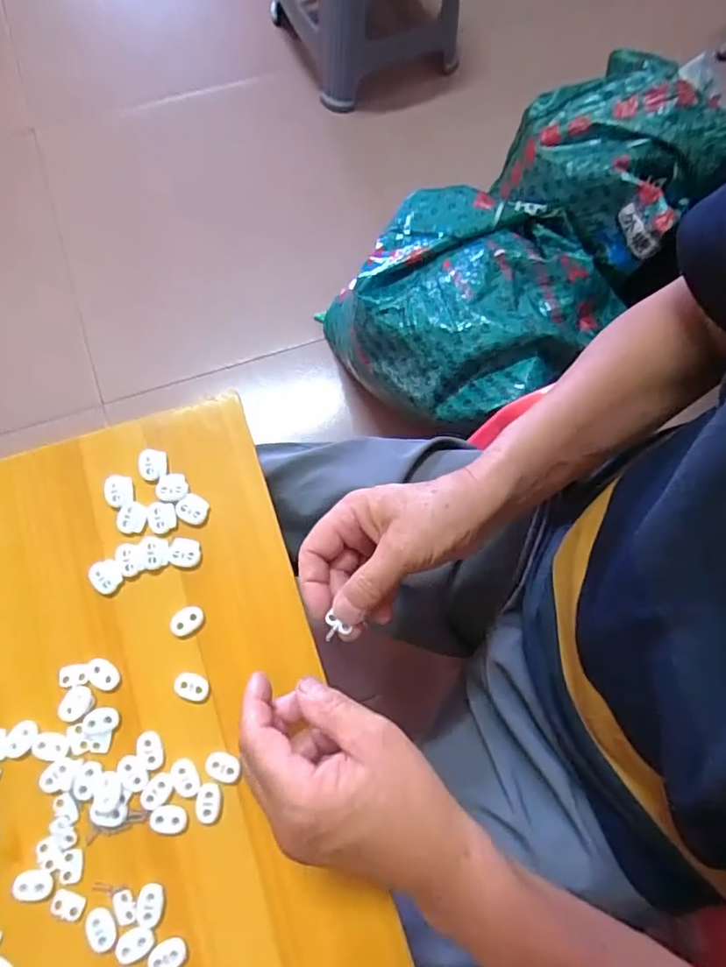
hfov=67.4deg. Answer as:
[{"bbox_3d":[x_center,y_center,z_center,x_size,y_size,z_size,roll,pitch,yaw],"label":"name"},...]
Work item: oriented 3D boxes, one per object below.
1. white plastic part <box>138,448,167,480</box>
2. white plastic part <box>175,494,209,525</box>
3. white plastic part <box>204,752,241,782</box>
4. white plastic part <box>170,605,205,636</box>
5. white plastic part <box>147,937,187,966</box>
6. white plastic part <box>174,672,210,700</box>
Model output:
[{"bbox_3d":[-0.154,-0.015,0.396,0.020,0.004,0.023,-6,76,-3],"label":"white plastic part"},{"bbox_3d":[-0.123,0.018,0.389,0.022,0.004,0.020,32,77,6],"label":"white plastic part"},{"bbox_3d":[-0.091,0.184,0.353,0.023,0.004,0.015,22,77,4],"label":"white plastic part"},{"bbox_3d":[-0.121,0.095,0.374,0.024,0.004,0.018,-39,81,-10],"label":"white plastic part"},{"bbox_3d":[-0.119,0.286,0.328,0.023,0.004,0.016,-28,79,-8],"label":"white plastic part"},{"bbox_3d":[-0.115,0.136,0.364,0.022,0.004,0.016,12,76,1],"label":"white plastic part"}]

